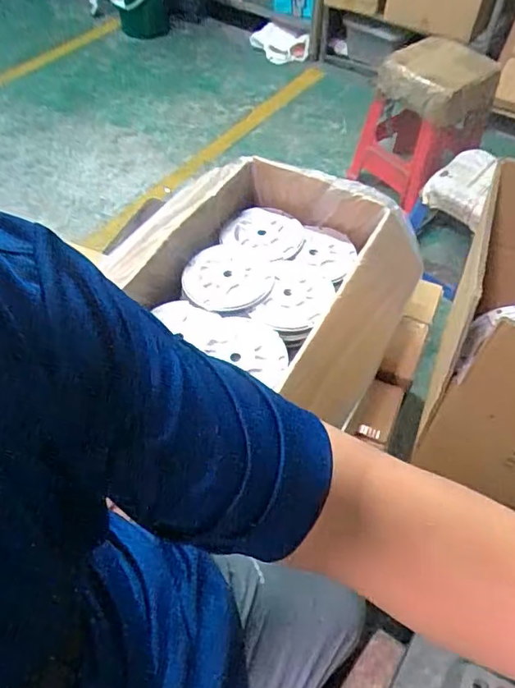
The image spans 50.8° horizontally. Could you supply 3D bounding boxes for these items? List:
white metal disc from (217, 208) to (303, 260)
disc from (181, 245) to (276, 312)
[{"bbox_3d":[0.012,-0.188,0.912,0.126,0.015,0.109,20,56,13],"label":"white metal disc"},{"bbox_3d":[-0.043,-0.108,0.844,0.133,0.018,0.138,1,54,-1],"label":"disc"}]

